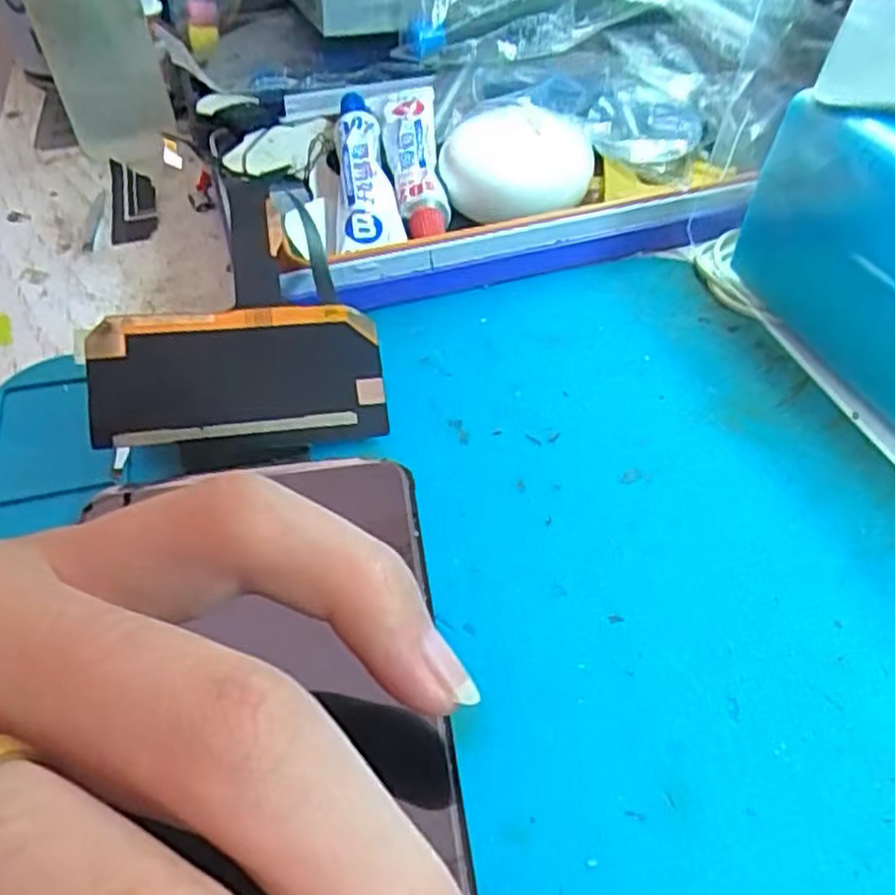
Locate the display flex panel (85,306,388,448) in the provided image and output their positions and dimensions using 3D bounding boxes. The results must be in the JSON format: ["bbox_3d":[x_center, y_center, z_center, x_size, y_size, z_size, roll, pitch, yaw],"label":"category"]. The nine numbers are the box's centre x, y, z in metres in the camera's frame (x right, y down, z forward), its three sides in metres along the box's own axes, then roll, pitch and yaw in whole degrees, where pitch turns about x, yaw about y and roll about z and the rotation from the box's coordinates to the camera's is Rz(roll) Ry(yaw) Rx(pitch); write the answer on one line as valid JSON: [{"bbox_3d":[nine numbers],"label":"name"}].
[{"bbox_3d":[-0.048,-0.016,0.178,0.064,0.007,0.032,-4,72,-12],"label":"display flex panel"}]

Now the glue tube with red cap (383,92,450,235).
[{"bbox_3d":[-0.010,-0.094,0.249,0.016,0.016,0.080,-4,46,-2],"label":"glue tube with red cap"}]

